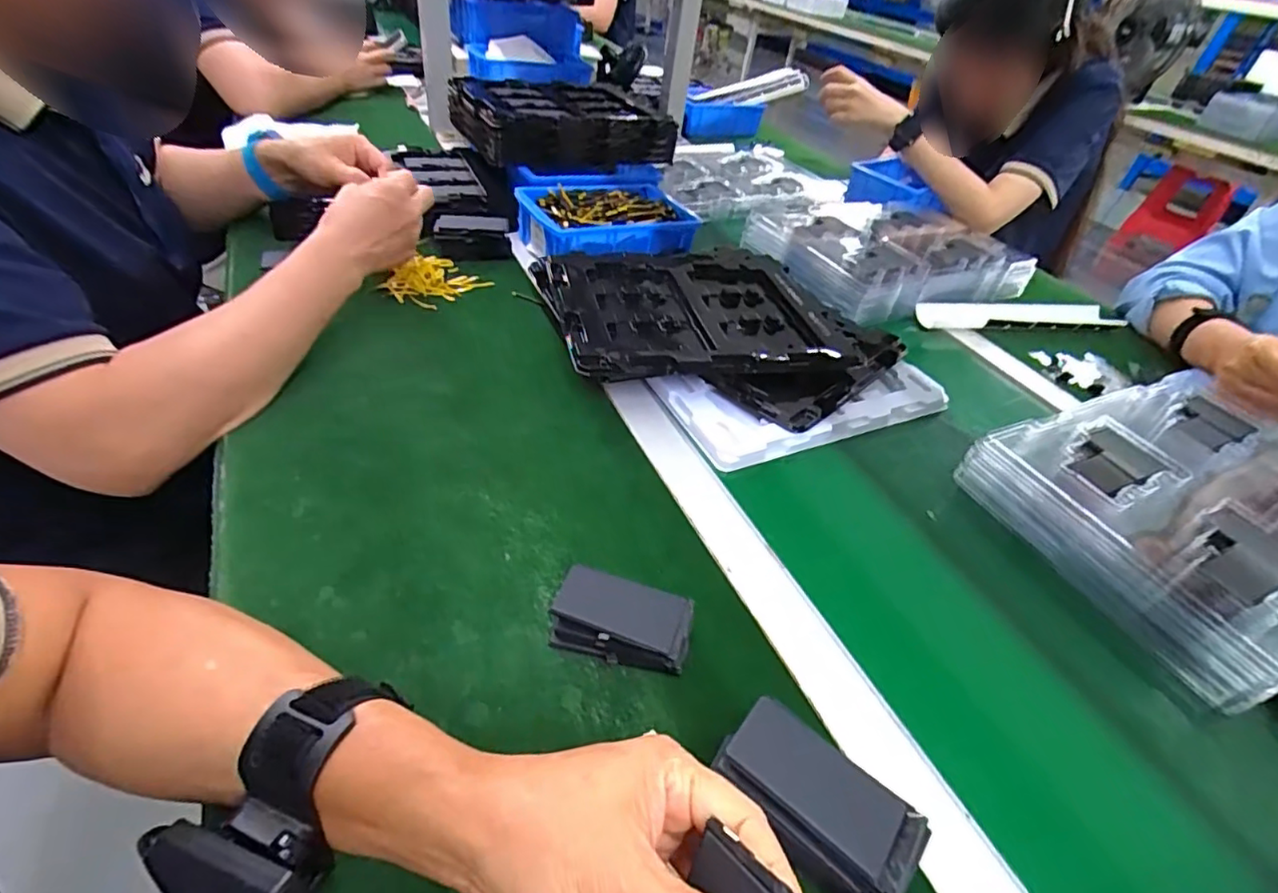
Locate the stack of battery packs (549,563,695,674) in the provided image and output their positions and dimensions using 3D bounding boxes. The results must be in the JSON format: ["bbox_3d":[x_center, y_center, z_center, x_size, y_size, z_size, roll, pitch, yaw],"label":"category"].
[{"bbox_3d":[-0.010,0.103,0.356,0.079,0.030,0.044,14,42,5],"label":"stack of battery packs"}]

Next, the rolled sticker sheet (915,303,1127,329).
[{"bbox_3d":[0.489,-0.167,0.772,0.289,0.020,0.040,-3,43,-14],"label":"rolled sticker sheet"}]

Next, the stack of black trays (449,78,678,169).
[{"bbox_3d":[-0.102,-0.462,0.865,0.286,0.081,0.181,-17,48,-27],"label":"stack of black trays"}]

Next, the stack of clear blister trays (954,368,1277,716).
[{"bbox_3d":[0.468,0.050,0.499,0.313,0.053,0.236,-11,46,-22],"label":"stack of clear blister trays"}]

